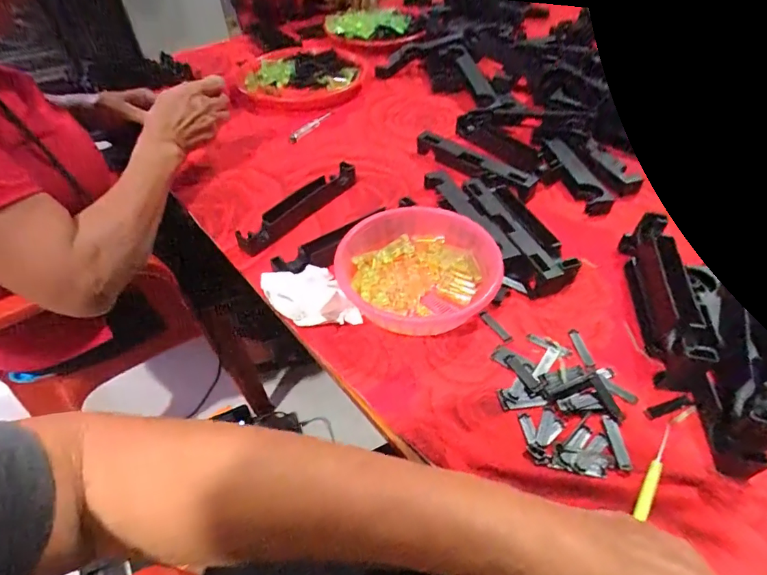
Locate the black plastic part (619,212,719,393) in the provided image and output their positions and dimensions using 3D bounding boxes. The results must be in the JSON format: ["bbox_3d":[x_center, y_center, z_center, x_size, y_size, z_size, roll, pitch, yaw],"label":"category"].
[{"bbox_3d":[0.285,0.004,0.440,0.036,0.054,0.199,7,48,8],"label":"black plastic part"}]

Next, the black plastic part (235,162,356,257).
[{"bbox_3d":[-0.113,-0.109,0.574,0.038,0.030,0.189,32,57,27],"label":"black plastic part"}]

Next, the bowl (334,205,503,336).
[{"bbox_3d":[0.042,-0.023,0.475,0.165,0.042,0.162,-1,48,1],"label":"bowl"}]

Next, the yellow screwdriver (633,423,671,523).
[{"bbox_3d":[0.216,0.144,0.343,0.008,0.006,0.094,29,55,26],"label":"yellow screwdriver"}]

